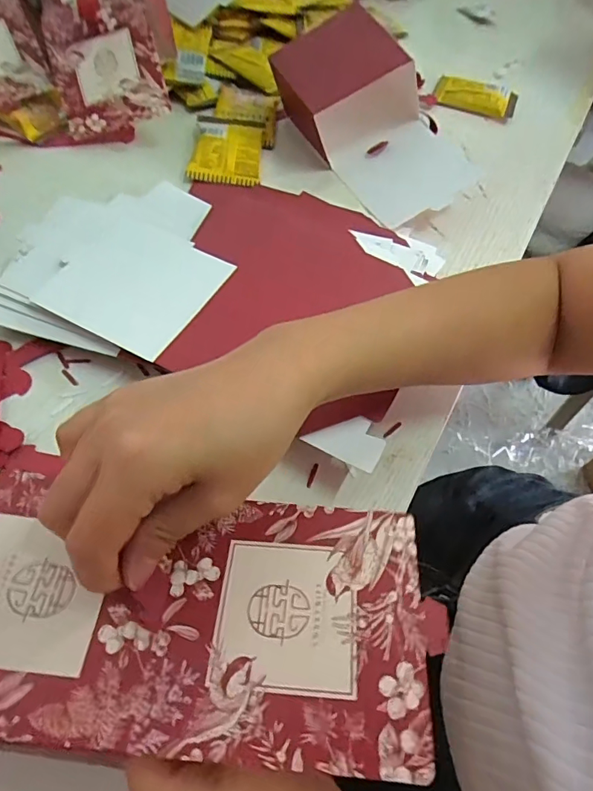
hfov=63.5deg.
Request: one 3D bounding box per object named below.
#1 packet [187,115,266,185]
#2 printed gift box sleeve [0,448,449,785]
[{"bbox_3d":[-0.068,-0.247,0.470,0.066,0.017,0.095,3,58,-2],"label":"packet"},{"bbox_3d":[-0.054,0.083,0.195,0.211,0.018,0.100,5,58,0],"label":"printed gift box sleeve"}]

